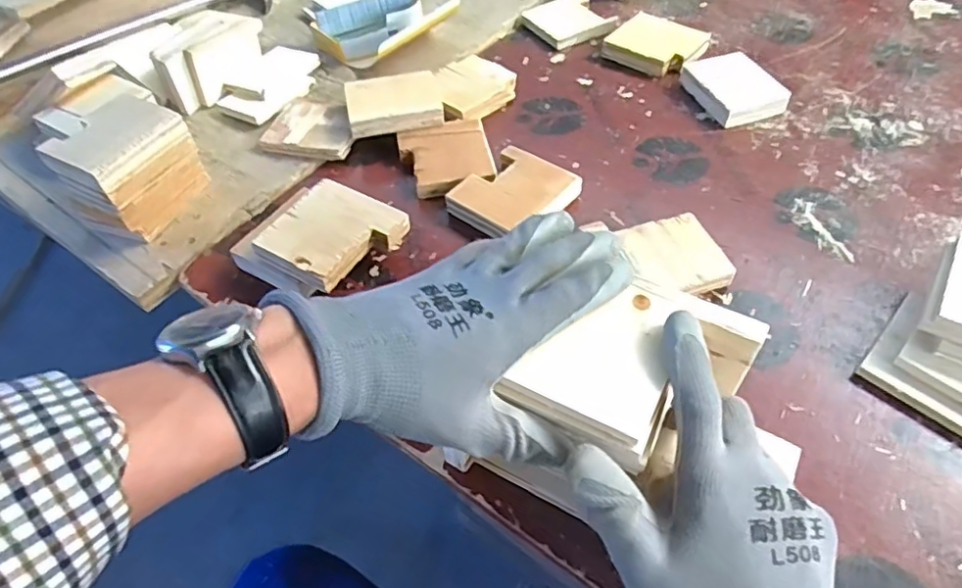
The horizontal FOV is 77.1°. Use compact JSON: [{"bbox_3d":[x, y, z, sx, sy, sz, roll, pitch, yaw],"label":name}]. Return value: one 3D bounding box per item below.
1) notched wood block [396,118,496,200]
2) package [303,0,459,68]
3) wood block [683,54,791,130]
[{"bbox_3d":[-0.032,-0.129,0.578,0.082,0.021,0.093,-12,52,-4],"label":"notched wood block"},{"bbox_3d":[-0.134,-0.336,0.720,0.132,0.040,0.216,-33,57,-19],"label":"package"},{"bbox_3d":[0.257,-0.211,0.617,0.070,0.022,0.095,-17,53,-7],"label":"wood block"}]

